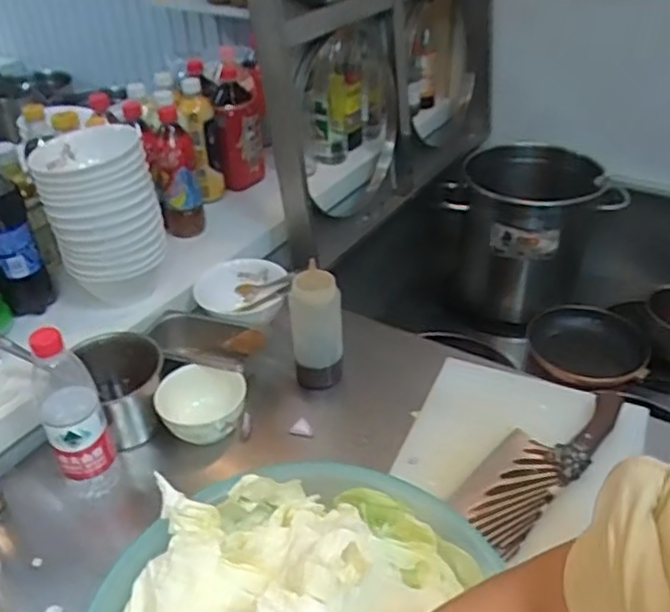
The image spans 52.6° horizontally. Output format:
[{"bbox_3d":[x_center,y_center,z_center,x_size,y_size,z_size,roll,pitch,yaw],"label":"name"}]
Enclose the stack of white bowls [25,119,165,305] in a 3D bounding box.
[{"bbox_3d":[-0.323,-0.119,0.956,0.140,0.212,0.156,-17,38,-19],"label":"stack of white bowls"}]

